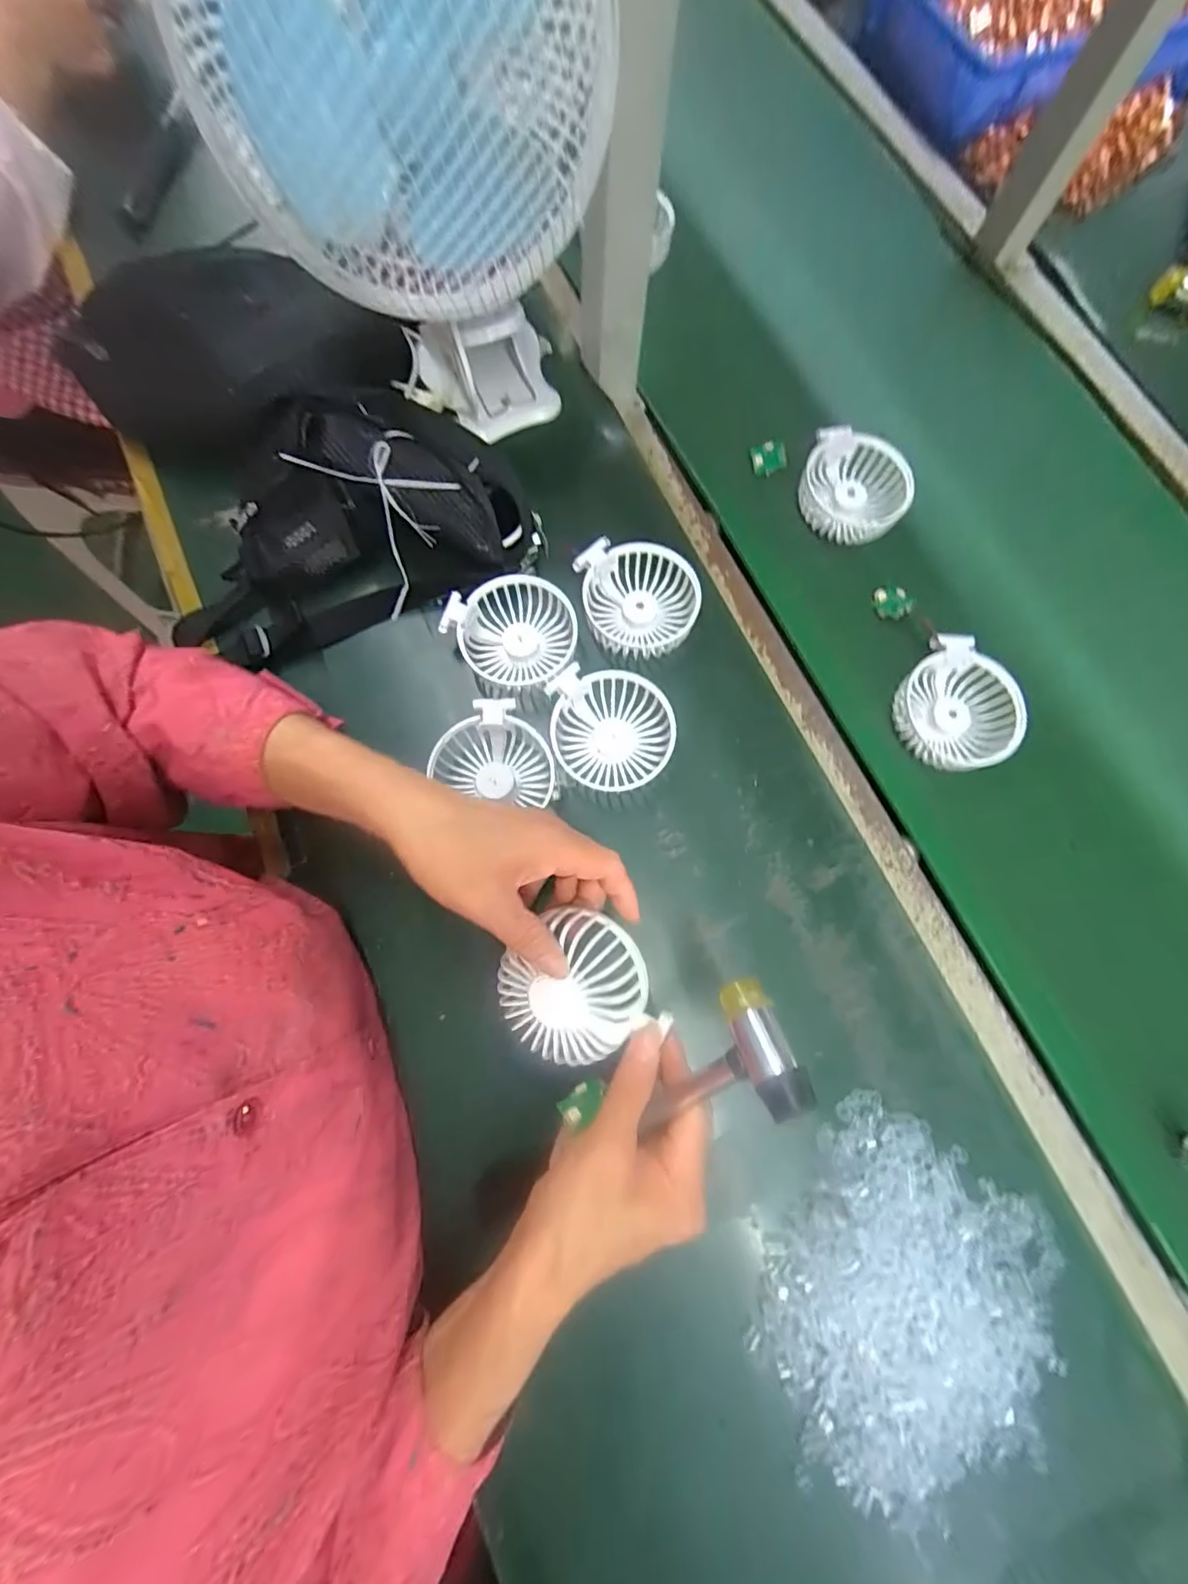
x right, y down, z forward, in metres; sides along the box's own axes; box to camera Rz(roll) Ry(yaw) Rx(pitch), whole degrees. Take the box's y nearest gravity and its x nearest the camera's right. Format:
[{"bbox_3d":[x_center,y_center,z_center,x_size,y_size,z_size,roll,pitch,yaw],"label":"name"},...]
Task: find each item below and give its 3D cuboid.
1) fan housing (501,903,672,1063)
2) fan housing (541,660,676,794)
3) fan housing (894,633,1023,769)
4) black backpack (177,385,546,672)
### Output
[{"bbox_3d":[-0.013,0.112,0.311,0.084,0.035,0.081,-26,79,-6],"label":"fan housing"},{"bbox_3d":[0.013,-0.045,0.408,0.093,0.032,0.082,9,77,2],"label":"fan housing"},{"bbox_3d":[0.281,-0.067,0.423,0.083,0.027,0.100,-24,78,-5],"label":"fan housing"},{"bbox_3d":[-0.190,-0.204,0.406,0.274,0.081,0.139,-18,78,-4],"label":"black backpack"}]

